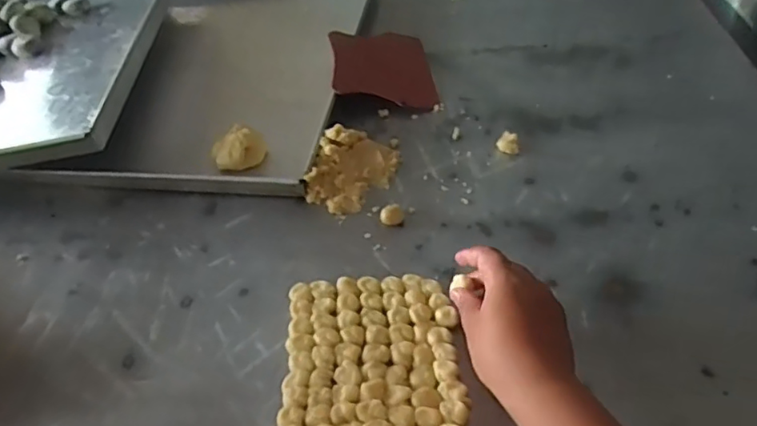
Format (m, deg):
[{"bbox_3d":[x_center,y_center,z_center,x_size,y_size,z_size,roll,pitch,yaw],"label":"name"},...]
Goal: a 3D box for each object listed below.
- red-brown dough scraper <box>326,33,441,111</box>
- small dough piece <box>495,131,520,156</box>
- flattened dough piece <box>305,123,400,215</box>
[{"bbox_3d":[0.004,-0.193,0.771,0.132,0.022,0.161,3,49,-11],"label":"red-brown dough scraper"},{"bbox_3d":[0.151,-0.081,0.661,0.026,0.010,0.028,6,46,13],"label":"small dough piece"},{"bbox_3d":[-0.031,-0.050,0.640,0.084,0.037,0.108,11,48,17],"label":"flattened dough piece"}]

